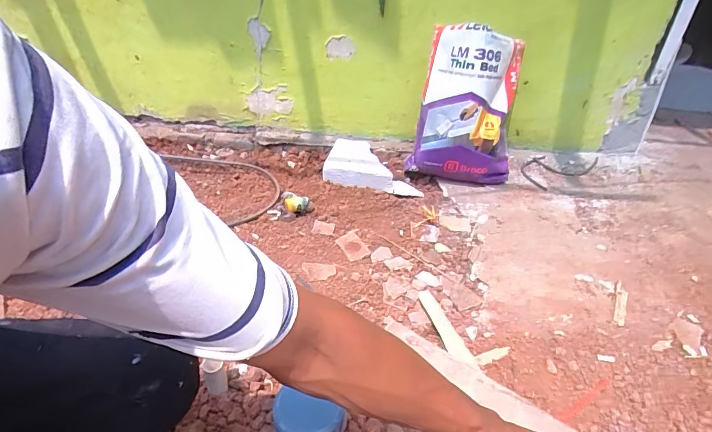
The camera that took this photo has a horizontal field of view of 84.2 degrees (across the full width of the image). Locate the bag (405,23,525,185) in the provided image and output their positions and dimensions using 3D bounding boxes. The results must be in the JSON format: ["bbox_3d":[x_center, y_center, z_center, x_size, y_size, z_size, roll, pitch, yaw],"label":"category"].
[{"bbox_3d":[0.336,-0.322,1.216,0.309,0.457,0.236,11,33,13],"label":"bag"}]

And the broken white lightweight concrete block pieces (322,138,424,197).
[{"bbox_3d":[0.062,-0.174,1.353,0.311,0.073,0.259,5,33,7],"label":"broken white lightweight concrete block pieces"}]

